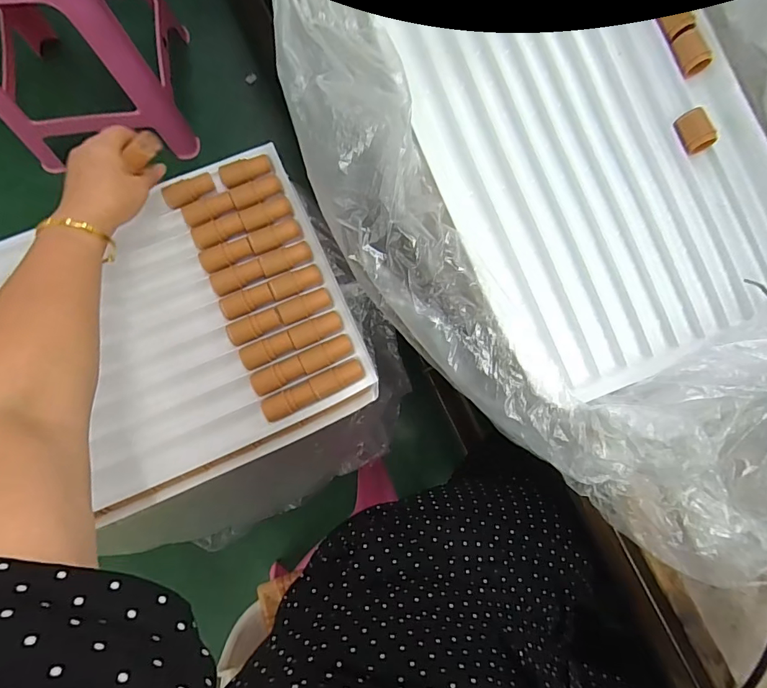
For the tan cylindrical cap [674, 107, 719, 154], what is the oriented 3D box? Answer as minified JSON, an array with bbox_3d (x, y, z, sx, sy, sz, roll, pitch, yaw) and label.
[{"bbox_3d":[0.291,-0.200,0.417,0.024,0.020,0.038,-21,83,-6],"label":"tan cylindrical cap"}]

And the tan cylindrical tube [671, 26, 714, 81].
[{"bbox_3d":[0.297,-0.281,0.432,0.023,0.017,0.039,-20,83,-5],"label":"tan cylindrical tube"}]

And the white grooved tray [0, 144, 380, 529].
[{"bbox_3d":[-0.268,-0.004,0.498,0.441,0.042,0.329,-24,83,-6],"label":"white grooved tray"}]

